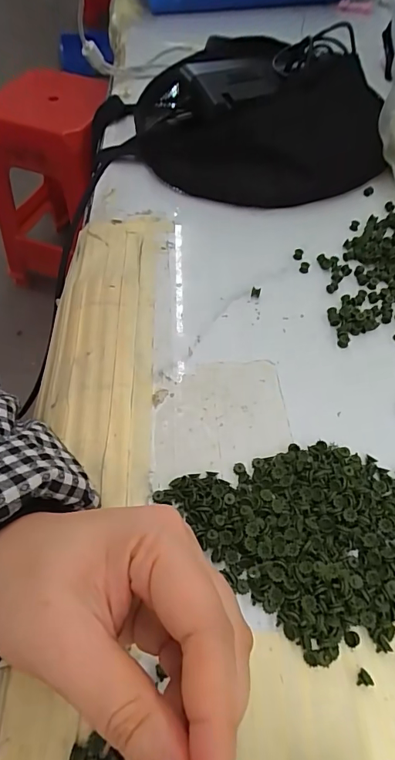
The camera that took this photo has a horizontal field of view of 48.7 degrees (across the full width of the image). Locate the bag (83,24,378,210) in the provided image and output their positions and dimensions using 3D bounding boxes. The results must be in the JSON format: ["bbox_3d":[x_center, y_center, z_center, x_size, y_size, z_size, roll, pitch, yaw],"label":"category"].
[{"bbox_3d":[0.035,-0.259,0.415,0.262,0.082,0.191,-6,57,-5],"label":"bag"}]

